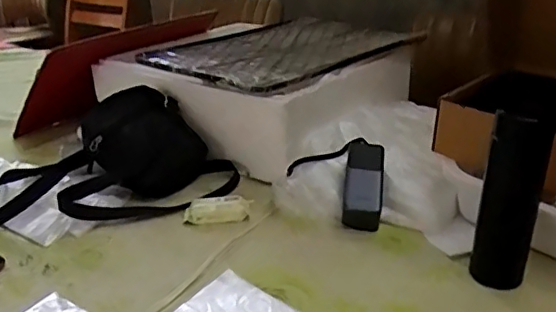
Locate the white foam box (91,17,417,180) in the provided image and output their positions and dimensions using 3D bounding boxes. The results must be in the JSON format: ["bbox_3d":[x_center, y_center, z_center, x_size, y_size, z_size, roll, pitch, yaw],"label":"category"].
[{"bbox_3d":[-0.029,-0.141,1.089,0.413,0.148,0.511,18,30,36],"label":"white foam box"}]

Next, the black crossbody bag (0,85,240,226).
[{"bbox_3d":[-0.261,-0.001,0.874,0.381,0.133,0.197,-5,25,-7],"label":"black crossbody bag"}]

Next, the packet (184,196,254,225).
[{"bbox_3d":[-0.090,0.080,0.822,0.097,0.022,0.051,-3,25,-2],"label":"packet"}]

